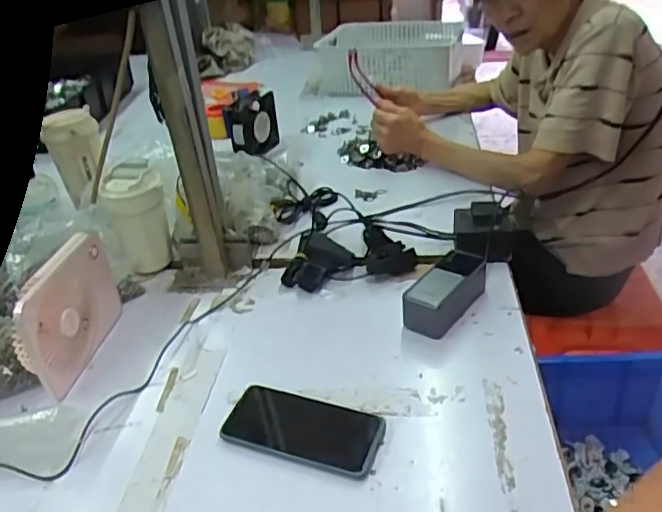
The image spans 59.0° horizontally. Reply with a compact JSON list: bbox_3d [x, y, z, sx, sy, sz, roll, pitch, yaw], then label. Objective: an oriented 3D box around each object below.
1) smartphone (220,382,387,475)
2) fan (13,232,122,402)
[{"bbox_3d":[-0.028,0.172,0.586,0.153,0.013,0.073,9,36,21],"label":"smartphone"},{"bbox_3d":[-0.310,0.065,0.697,0.033,0.135,0.165,0,34,9],"label":"fan"}]

